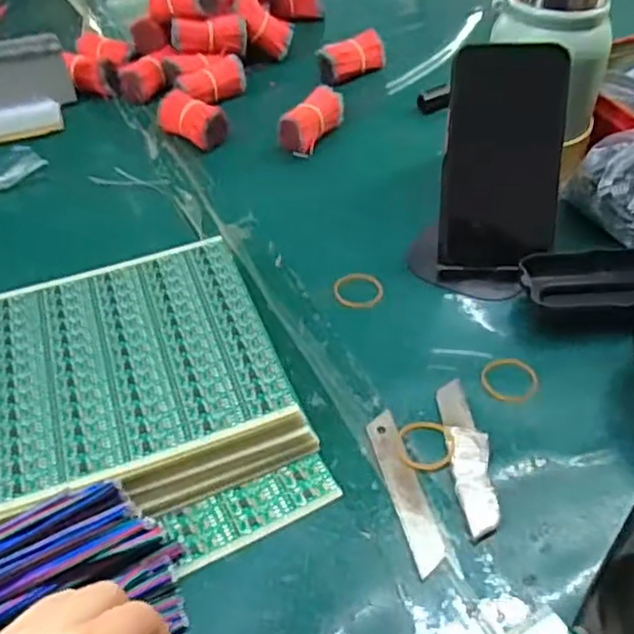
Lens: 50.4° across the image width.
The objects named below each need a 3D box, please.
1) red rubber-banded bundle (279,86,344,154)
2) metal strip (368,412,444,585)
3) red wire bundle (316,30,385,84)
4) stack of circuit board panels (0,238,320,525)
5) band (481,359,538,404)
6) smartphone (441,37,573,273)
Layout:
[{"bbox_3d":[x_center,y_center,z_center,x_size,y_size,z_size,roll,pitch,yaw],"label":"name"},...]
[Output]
[{"bbox_3d":[-0.004,-0.178,0.613,0.038,0.037,0.077,21,50,21],"label":"red rubber-banded bundle"},{"bbox_3d":[0.047,0.091,0.366,0.019,0.004,0.098,-10,46,-8],"label":"metal strip"},{"bbox_3d":[0.038,-0.268,0.698,0.071,0.035,0.030,-20,48,-17],"label":"red wire bundle"},{"bbox_3d":[-0.127,0.038,0.404,0.193,0.036,0.179,-18,48,-15],"label":"stack of circuit board panels"},{"bbox_3d":[0.118,0.038,0.410,0.033,0.004,0.032,-1,46,1],"label":"band"},{"bbox_3d":[0.124,-0.104,0.450,0.075,0.143,0.008,4,16,10],"label":"smartphone"}]

